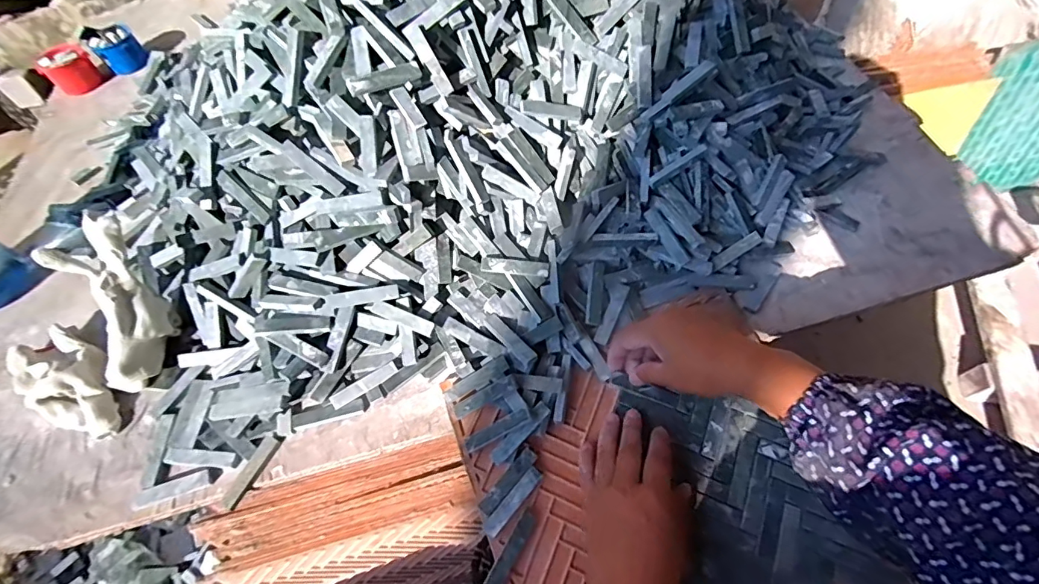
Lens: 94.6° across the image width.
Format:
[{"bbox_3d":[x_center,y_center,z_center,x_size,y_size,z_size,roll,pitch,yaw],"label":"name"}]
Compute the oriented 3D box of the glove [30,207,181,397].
[{"bbox_3d":[-0.356,0.010,0.428,0.048,0.066,0.154,-13,102,-4],"label":"glove"}]

